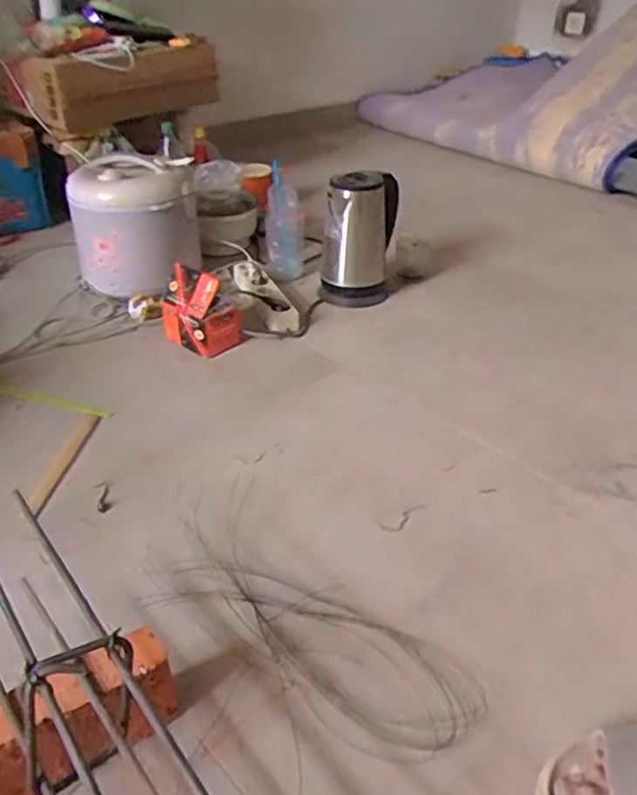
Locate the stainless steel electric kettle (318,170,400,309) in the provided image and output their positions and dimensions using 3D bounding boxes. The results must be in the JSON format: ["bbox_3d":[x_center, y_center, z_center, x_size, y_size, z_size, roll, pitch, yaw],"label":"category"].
[{"bbox_3d":[0.084,-0.336,1.428,0.158,0.247,0.139,3,35,4],"label":"stainless steel electric kettle"}]

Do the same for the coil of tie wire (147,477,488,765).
[{"bbox_3d":[-0.034,0.242,0.771,0.200,0.034,0.439,-29,44,-34],"label":"coil of tie wire"}]

